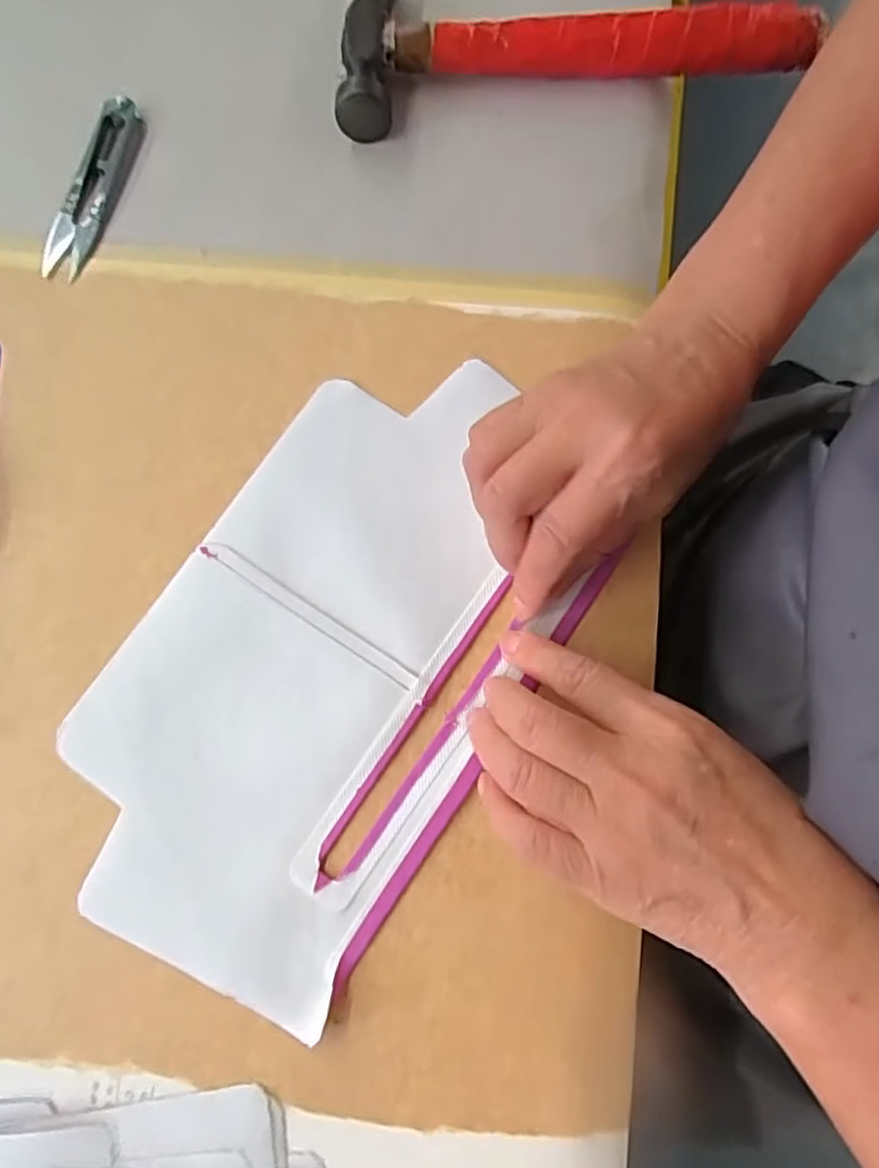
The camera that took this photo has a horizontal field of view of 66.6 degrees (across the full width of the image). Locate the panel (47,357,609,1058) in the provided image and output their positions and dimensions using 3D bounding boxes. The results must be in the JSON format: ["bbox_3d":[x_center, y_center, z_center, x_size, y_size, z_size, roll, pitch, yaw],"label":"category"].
[{"bbox_3d":[-0.047,0.032,0.299,0.161,0.007,0.277,33,81,7],"label":"panel"}]

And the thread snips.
[{"bbox_3d":[-0.182,-0.209,0.350,0.024,0.011,0.101,17,80,5],"label":"thread snips"}]

